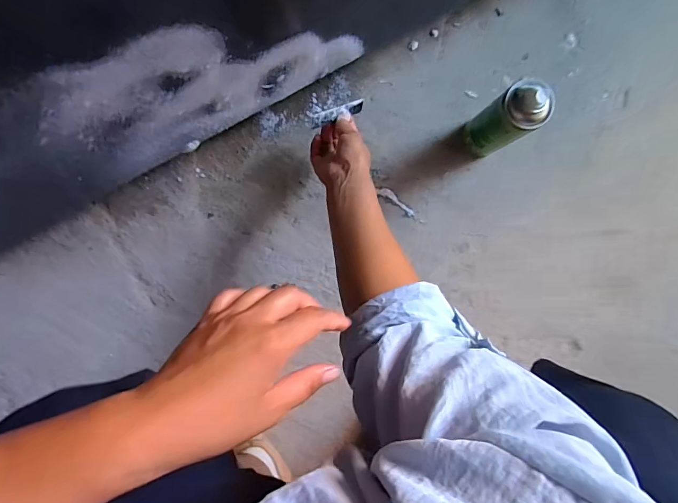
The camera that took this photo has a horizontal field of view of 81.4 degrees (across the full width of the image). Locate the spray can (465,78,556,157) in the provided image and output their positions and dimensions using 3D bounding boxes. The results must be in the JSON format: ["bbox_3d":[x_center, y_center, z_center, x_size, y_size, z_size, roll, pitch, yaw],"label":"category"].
[{"bbox_3d":[0.235,-0.187,0.568,0.050,0.183,0.063,-33,93,-3],"label":"spray can"}]

